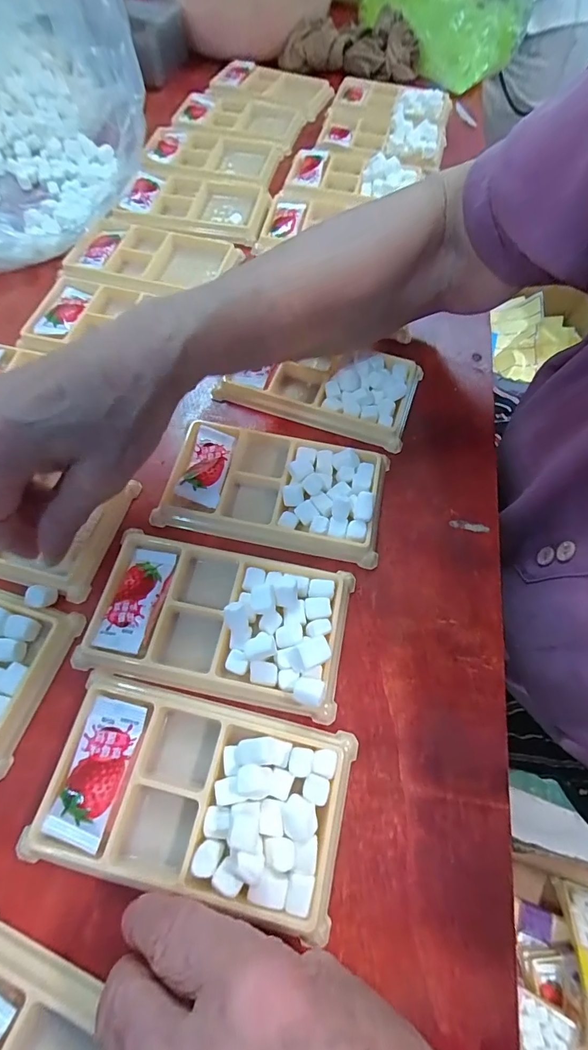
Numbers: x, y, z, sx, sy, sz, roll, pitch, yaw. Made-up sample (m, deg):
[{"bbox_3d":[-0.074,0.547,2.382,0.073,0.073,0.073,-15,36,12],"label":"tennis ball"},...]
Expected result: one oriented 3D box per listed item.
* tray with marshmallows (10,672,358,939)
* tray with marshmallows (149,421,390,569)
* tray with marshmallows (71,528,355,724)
[{"bbox_3d":[-0.043,0.120,0.190,0.130,0.018,0.076,13,64,4],"label":"tray with marshmallows"},{"bbox_3d":[-0.012,-0.025,0.264,0.133,0.015,0.074,12,64,3],"label":"tray with marshmallows"},{"bbox_3d":[-0.040,0.047,0.225,0.132,0.018,0.078,11,64,3],"label":"tray with marshmallows"}]

